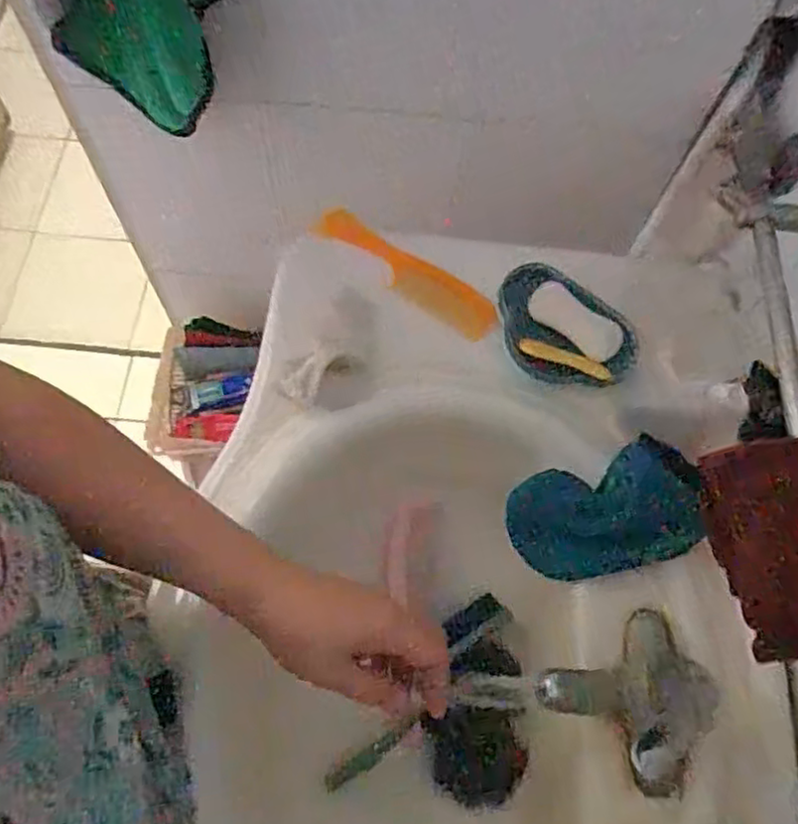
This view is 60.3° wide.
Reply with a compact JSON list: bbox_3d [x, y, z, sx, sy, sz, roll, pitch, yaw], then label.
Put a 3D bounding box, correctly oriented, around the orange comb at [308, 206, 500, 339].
[{"bbox_3d":[0.008,-0.135,0.657,0.205,0.013,0.049,36,66,15],"label":"orange comb"}]

